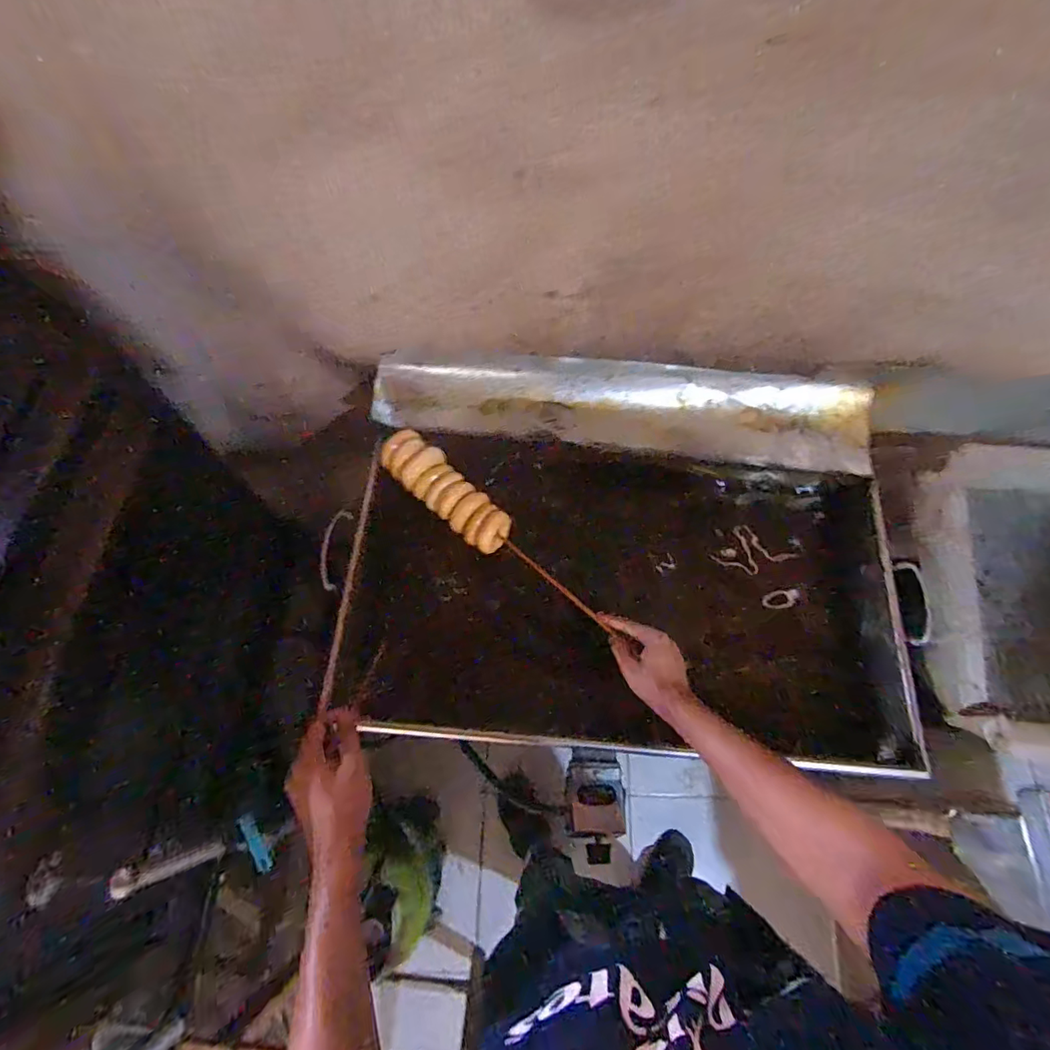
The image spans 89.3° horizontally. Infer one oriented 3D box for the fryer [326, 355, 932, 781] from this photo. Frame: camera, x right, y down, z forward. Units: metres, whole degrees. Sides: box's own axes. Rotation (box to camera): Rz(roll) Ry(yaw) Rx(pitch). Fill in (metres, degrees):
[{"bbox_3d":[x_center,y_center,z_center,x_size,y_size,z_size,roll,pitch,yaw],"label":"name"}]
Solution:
[{"bbox_3d":[0.158,0.064,0.904,0.897,0.252,0.602,3,68,-1],"label":"fryer"}]

